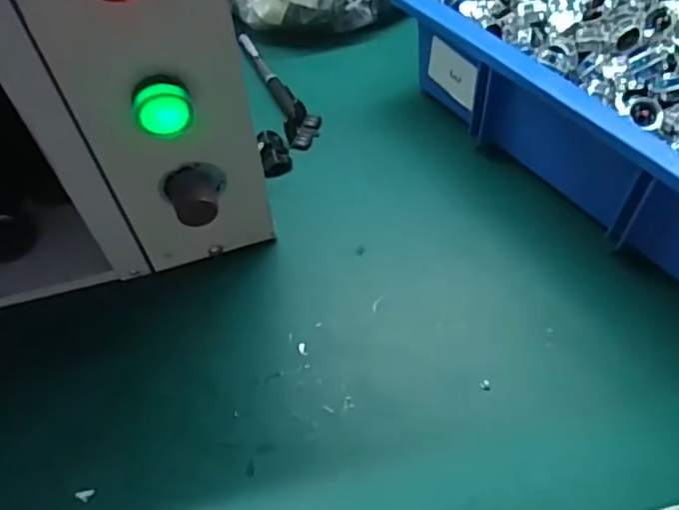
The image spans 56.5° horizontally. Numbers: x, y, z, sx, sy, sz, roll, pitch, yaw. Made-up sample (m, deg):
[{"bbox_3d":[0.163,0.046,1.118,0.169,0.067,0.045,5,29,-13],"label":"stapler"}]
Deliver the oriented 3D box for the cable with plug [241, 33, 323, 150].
[{"bbox_3d":[-0.048,-0.142,0.519,0.030,0.015,0.136,-20,59,-9],"label":"cable with plug"}]

